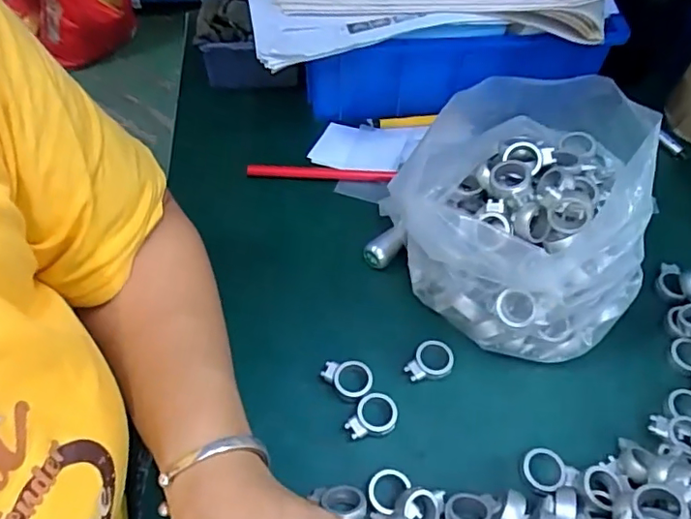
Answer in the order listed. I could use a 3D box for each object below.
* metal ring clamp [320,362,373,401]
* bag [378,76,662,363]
[{"bbox_3d":[0.001,0.081,0.367,0.034,0.011,0.025,6,53,7],"label":"metal ring clamp"},{"bbox_3d":[0.114,-0.033,0.383,0.169,0.109,0.165,10,54,10],"label":"bag"}]

